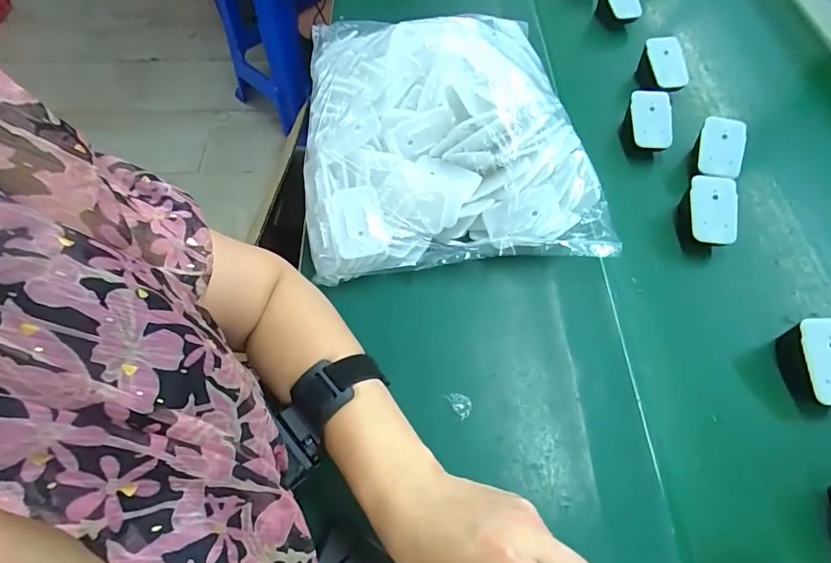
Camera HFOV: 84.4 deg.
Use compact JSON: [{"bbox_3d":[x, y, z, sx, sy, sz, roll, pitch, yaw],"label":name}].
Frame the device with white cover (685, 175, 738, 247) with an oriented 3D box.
[{"bbox_3d":[0.288,-0.068,0.446,0.047,0.013,0.066,3,88,1],"label":"device with white cover"}]

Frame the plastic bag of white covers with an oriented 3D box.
[{"bbox_3d":[0.029,-0.159,0.482,0.290,0.109,0.312,-4,63,0],"label":"plastic bag of white covers"}]

